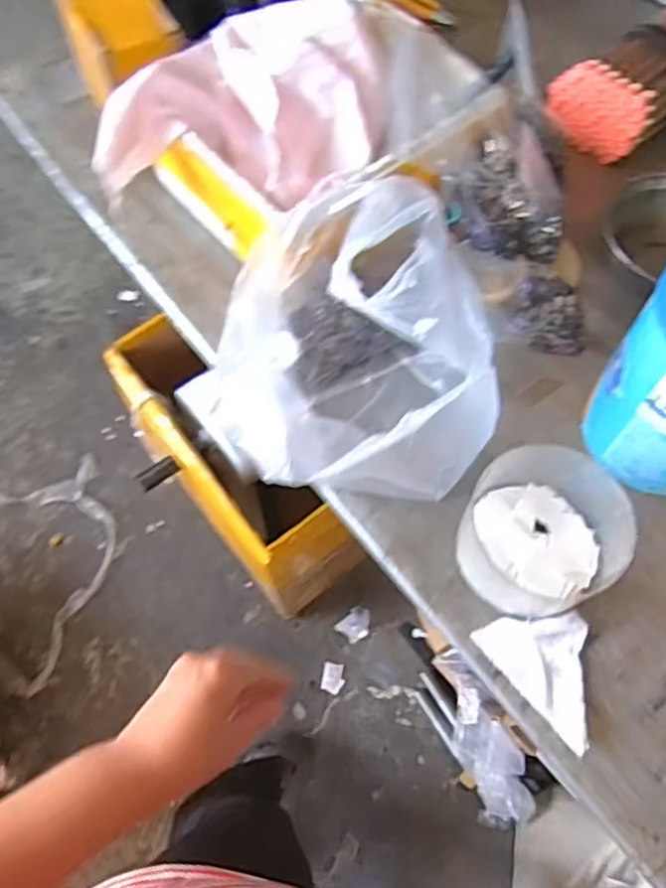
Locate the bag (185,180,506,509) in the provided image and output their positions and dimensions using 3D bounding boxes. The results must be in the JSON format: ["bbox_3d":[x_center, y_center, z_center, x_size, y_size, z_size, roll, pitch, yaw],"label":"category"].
[{"bbox_3d":[0.020,-0.084,0.535,0.225,0.179,0.189,10,64,5],"label":"bag"}]

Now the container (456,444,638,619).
[{"bbox_3d":[0.158,0.068,0.509,0.111,0.077,0.114,0,64,0],"label":"container"}]

